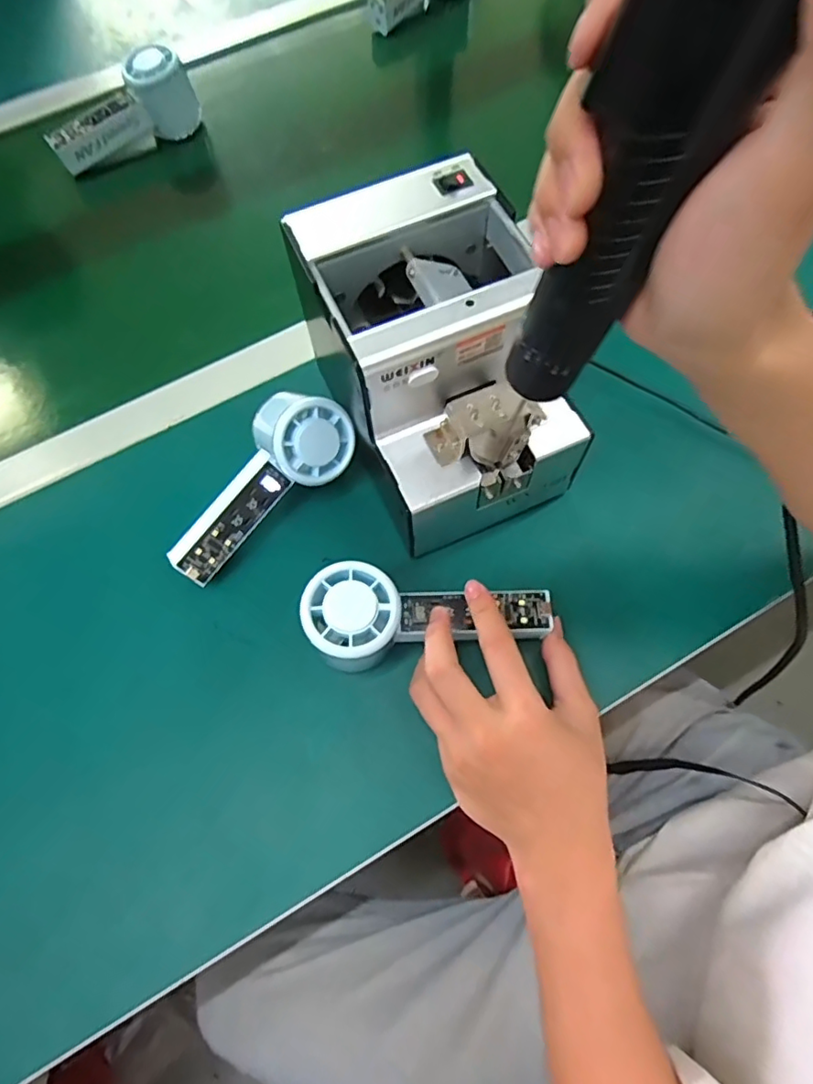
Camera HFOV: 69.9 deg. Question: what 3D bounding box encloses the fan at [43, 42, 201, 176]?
[{"bbox_3d":[-0.284,-0.432,0.578,0.148,0.057,0.064,-21,69,-7],"label":"fan"}]

